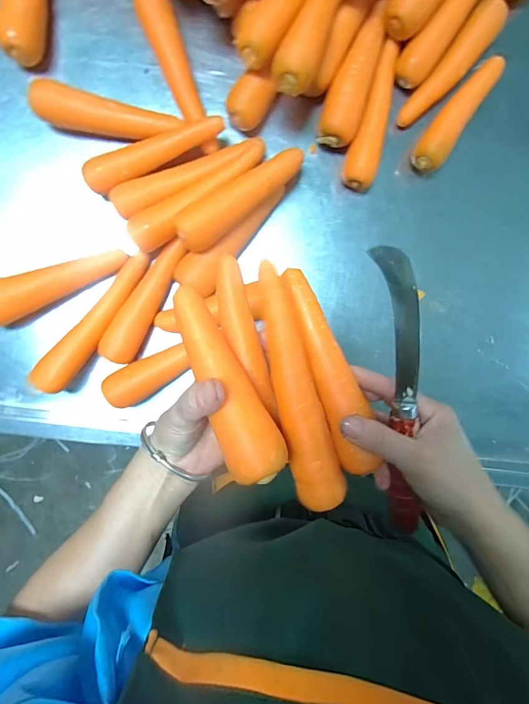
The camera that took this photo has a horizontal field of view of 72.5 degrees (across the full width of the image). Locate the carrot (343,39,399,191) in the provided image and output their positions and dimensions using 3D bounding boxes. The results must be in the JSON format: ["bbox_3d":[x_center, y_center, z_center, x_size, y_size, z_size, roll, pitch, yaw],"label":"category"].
[{"bbox_3d":[0.126,-0.281,0.435,0.039,0.033,0.169,11,92,-6],"label":"carrot"}]

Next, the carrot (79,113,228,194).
[{"bbox_3d":[-0.123,-0.224,0.408,0.158,0.034,0.032,-27,95,-3],"label":"carrot"}]

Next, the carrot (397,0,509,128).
[{"bbox_3d":[0.223,-0.338,0.429,0.037,0.037,0.154,36,89,-6],"label":"carrot"}]

